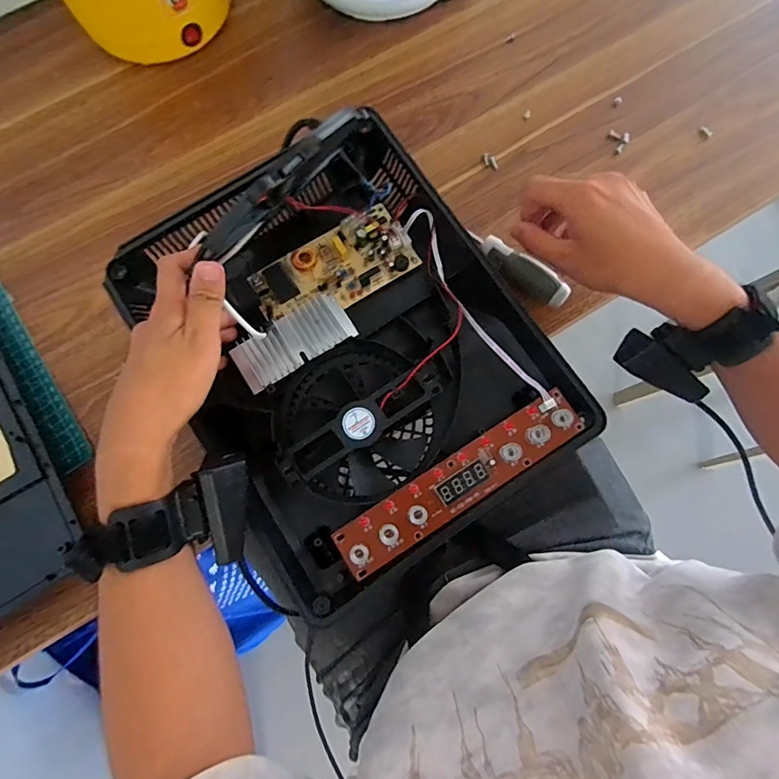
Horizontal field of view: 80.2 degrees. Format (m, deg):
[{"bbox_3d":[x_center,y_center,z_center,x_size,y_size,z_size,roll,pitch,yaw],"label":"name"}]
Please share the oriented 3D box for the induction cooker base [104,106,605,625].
[{"bbox_3d":[-0.040,-0.042,0.384,0.272,0.057,0.349,-33,79,-7],"label":"induction cooker base"}]

